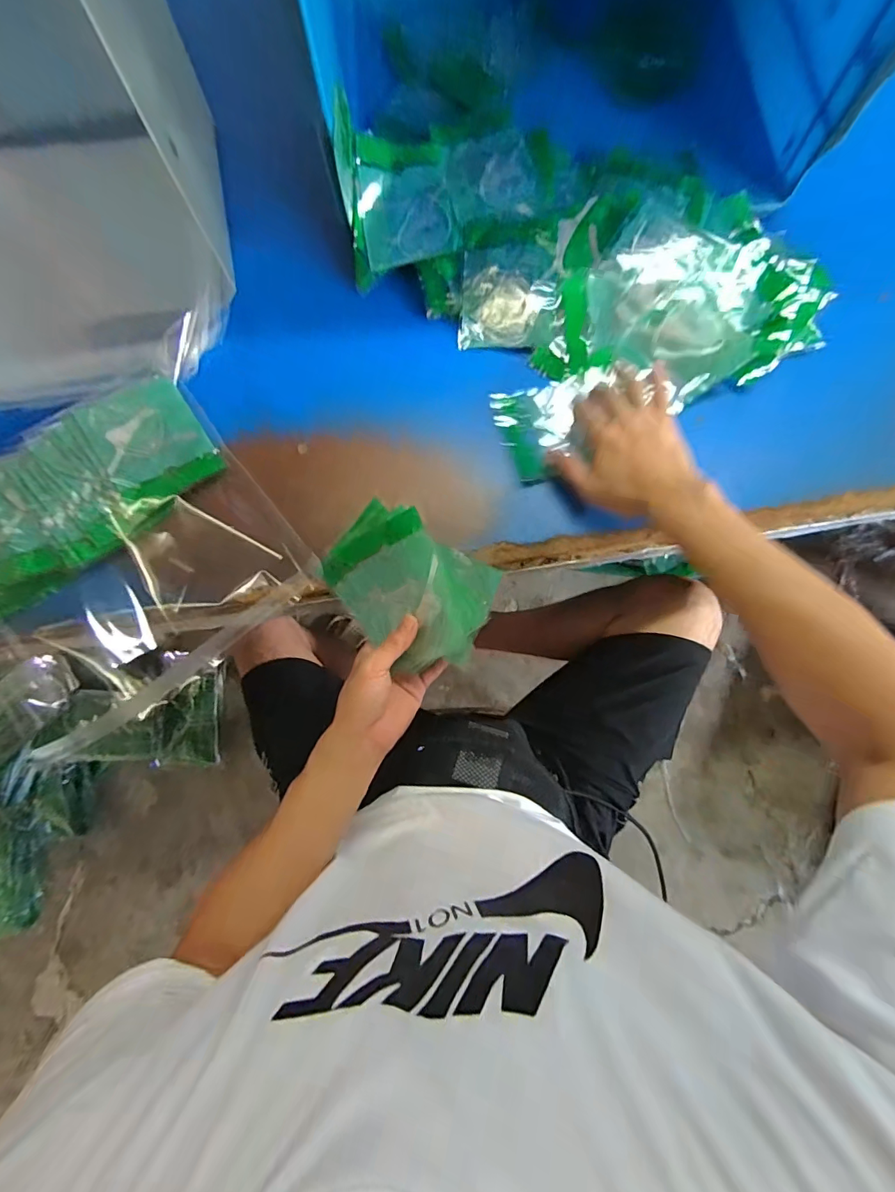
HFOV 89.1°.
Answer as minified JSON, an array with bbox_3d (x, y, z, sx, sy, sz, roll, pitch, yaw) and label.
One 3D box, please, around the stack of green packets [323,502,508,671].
[{"bbox_3d":[-0.037,-0.005,0.432,0.160,0.030,0.130,45,118,10],"label":"stack of green packets"}]

